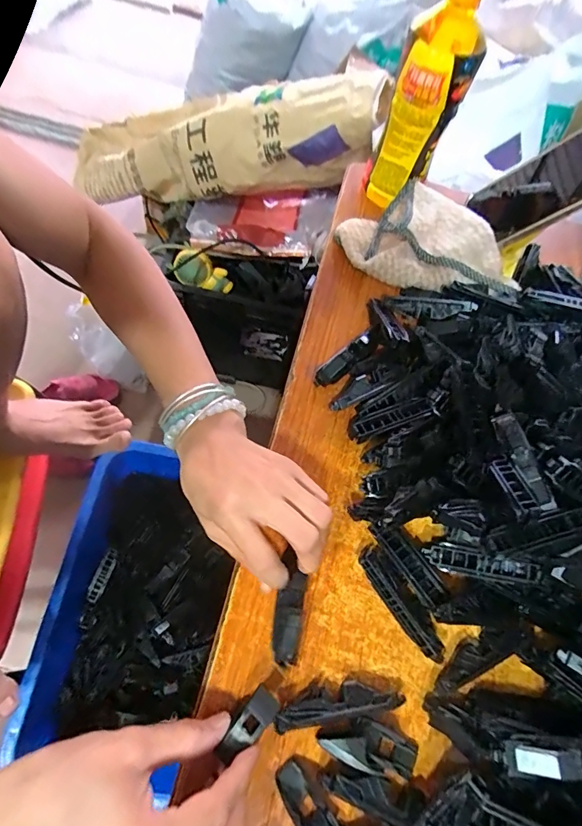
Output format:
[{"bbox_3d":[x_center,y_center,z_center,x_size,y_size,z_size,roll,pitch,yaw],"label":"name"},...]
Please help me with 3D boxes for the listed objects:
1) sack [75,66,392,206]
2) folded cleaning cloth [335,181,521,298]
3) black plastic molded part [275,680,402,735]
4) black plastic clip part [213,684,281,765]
[{"bbox_3d":[-0.141,-0.516,0.812,0.689,0.133,0.184,15,63,29],"label":"sack"},{"bbox_3d":[0.141,-0.171,0.426,0.180,0.041,0.109,30,64,7],"label":"folded cleaning cloth"},{"bbox_3d":[0.029,0.178,0.257,0.078,0.015,0.019,-7,66,-11],"label":"black plastic molded part"},{"bbox_3d":[-0.025,0.182,0.244,0.017,0.005,0.041,41,64,18],"label":"black plastic clip part"}]

